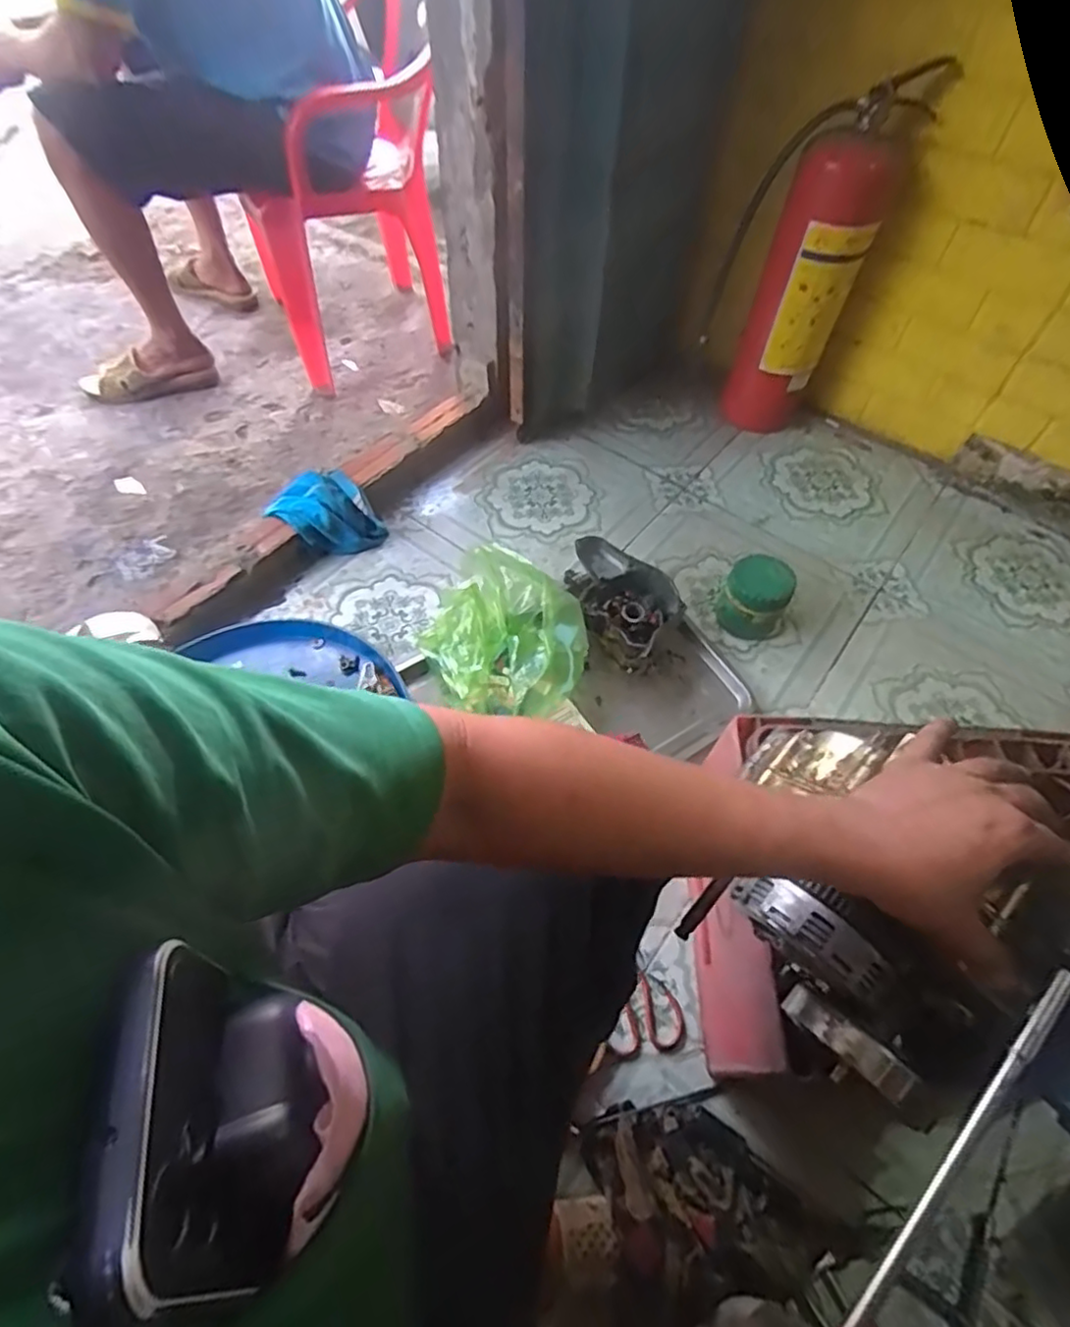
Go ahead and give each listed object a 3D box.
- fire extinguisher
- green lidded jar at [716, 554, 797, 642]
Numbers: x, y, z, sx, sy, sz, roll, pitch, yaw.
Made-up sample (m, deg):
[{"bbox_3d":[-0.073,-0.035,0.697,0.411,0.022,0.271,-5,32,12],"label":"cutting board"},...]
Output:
[{"bbox_3d":[0.472,-0.709,1.148,0.219,0.532,0.154,33,62,18],"label":"fire extinguisher"},{"bbox_3d":[0.354,-0.106,1.002,0.107,0.107,0.088,29,61,15],"label":"green lidded jar"}]

